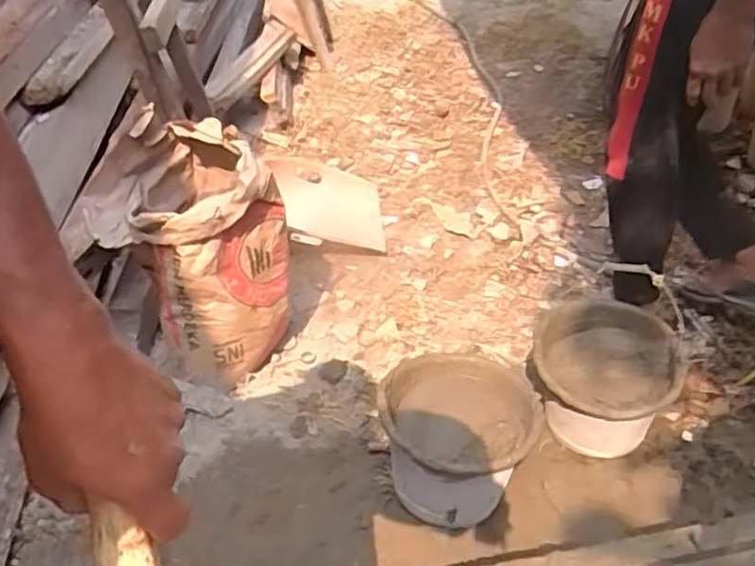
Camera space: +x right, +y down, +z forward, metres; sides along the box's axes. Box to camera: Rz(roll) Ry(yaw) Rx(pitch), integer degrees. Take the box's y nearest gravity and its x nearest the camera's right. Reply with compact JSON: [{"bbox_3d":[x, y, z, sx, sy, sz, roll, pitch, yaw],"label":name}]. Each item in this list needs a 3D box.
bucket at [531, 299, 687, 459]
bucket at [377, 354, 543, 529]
[{"bbox_3d":[0.429,0.190,1.283,0.251,0.193,0.286,8,38,16],"label":"bucket"},{"bbox_3d":[0.135,0.256,1.143,0.235,0.180,0.259,23,43,33],"label":"bucket"}]

